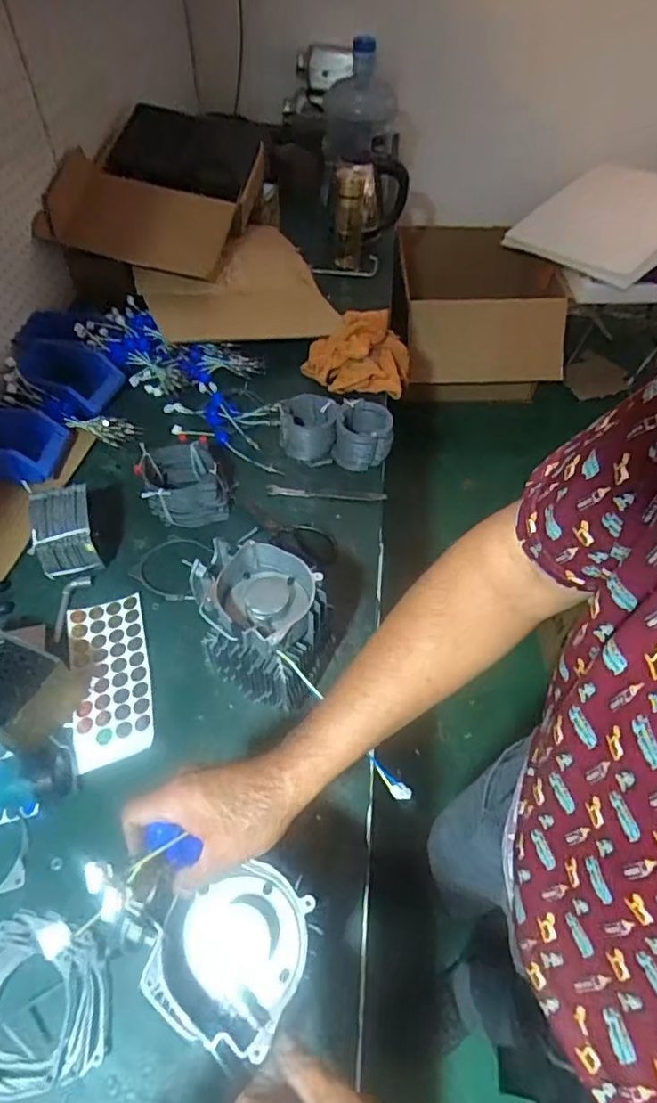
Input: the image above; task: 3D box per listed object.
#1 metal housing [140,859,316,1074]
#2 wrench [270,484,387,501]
[{"bbox_3d":[-0.074,0.308,0.437,0.107,0.040,0.112,19,53,13],"label":"metal housing"},{"bbox_3d":[-0.002,-0.101,0.986,0.207,0.008,0.022,4,51,1],"label":"wrench"}]

